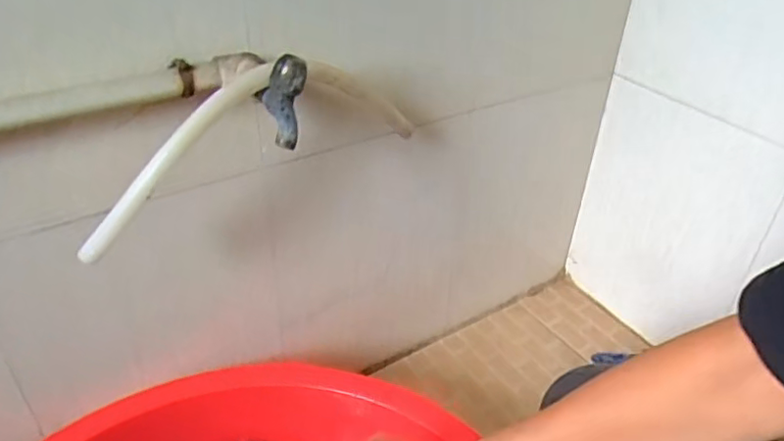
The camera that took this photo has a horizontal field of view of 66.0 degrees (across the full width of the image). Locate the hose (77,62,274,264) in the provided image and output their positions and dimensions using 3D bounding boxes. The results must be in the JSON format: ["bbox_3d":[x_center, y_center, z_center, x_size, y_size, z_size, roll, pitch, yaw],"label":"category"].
[{"bbox_3d":[-0.178,-0.051,0.492,0.218,0.035,0.021,-49,47,-5],"label":"hose"}]

